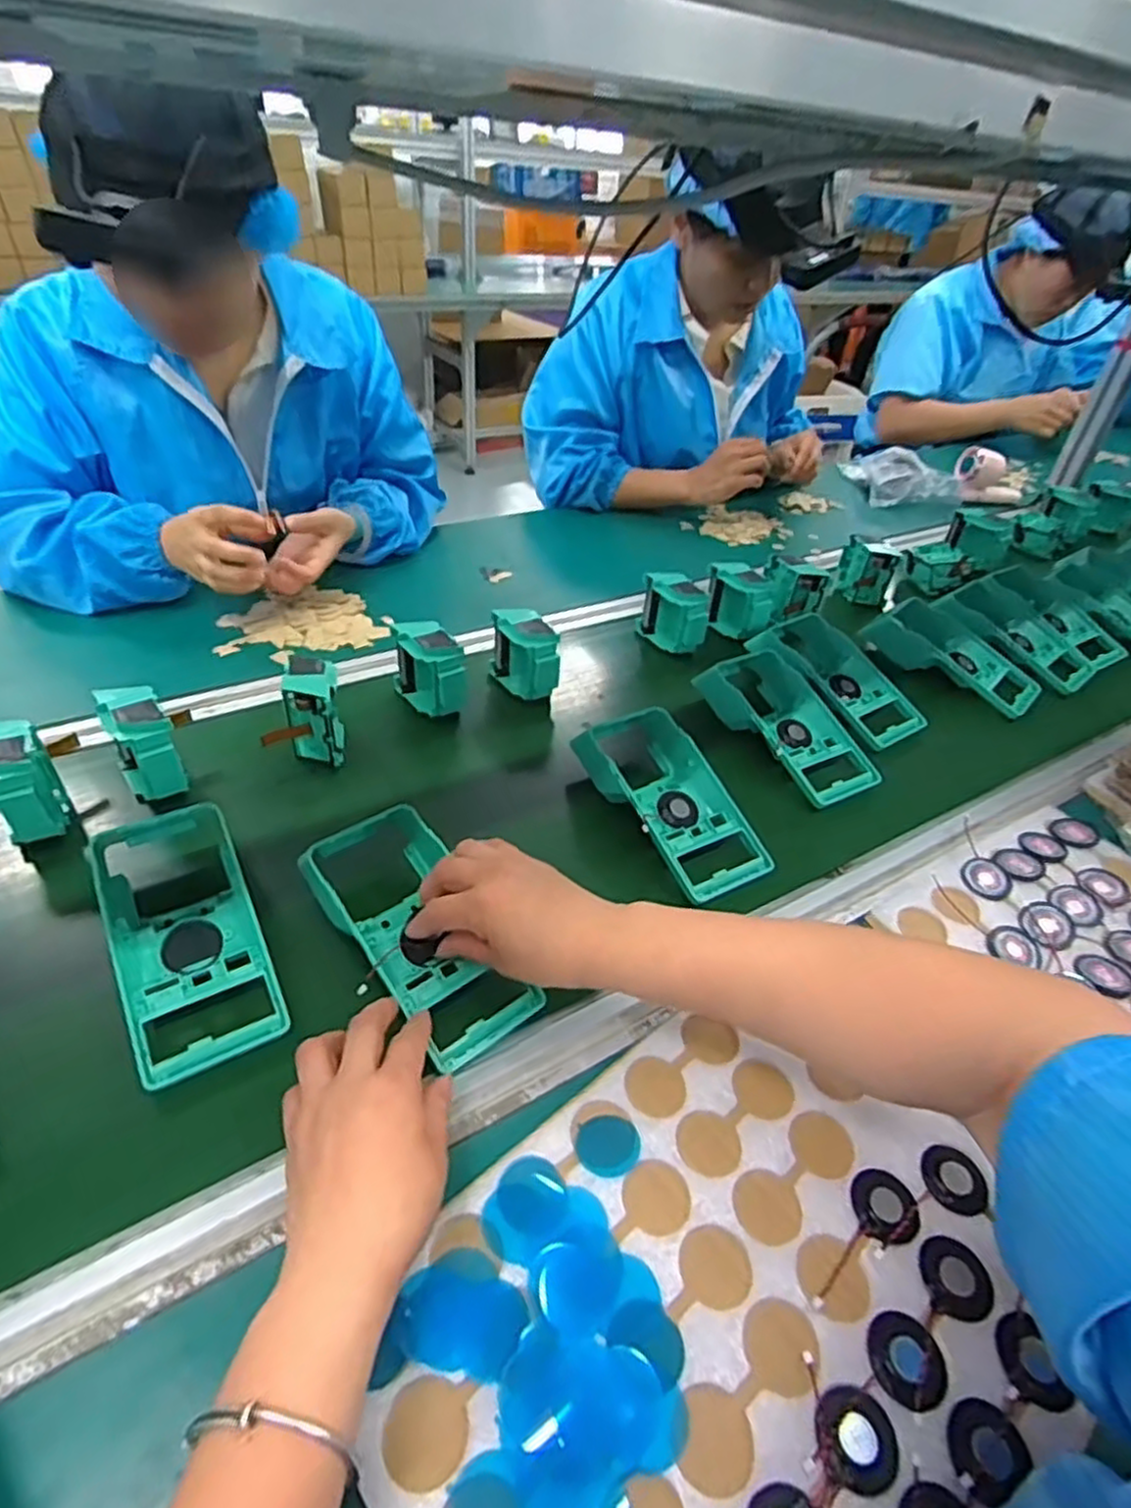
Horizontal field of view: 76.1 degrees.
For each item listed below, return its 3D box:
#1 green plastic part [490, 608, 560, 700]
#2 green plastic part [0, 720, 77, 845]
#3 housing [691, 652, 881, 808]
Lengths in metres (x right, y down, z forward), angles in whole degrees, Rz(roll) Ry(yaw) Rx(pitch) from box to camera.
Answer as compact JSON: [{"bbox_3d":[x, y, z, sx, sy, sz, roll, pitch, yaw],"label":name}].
[{"bbox_3d":[-0.039,-0.097,0.712,0.043,0.072,0.082,-19,46,-27],"label":"green plastic part"},{"bbox_3d":[-0.394,0.024,0.526,0.045,0.079,0.072,-26,49,-32],"label":"green plastic part"},{"bbox_3d":[0.210,-0.033,0.693,0.096,0.047,0.194,-21,47,-28],"label":"housing"}]

